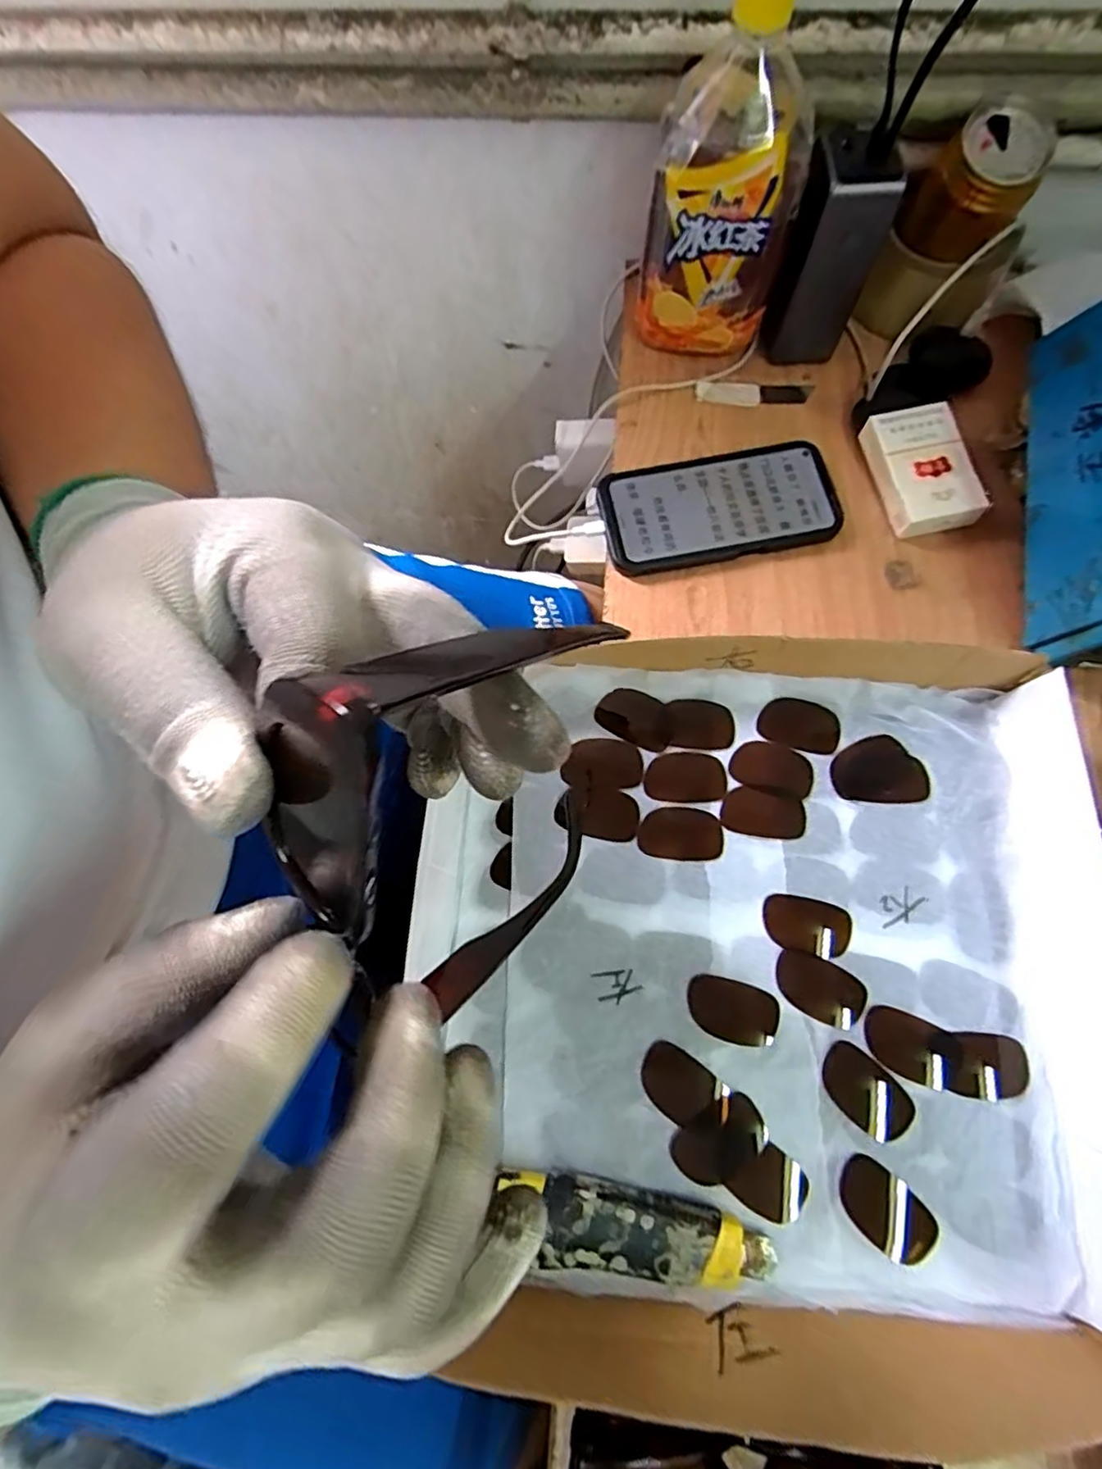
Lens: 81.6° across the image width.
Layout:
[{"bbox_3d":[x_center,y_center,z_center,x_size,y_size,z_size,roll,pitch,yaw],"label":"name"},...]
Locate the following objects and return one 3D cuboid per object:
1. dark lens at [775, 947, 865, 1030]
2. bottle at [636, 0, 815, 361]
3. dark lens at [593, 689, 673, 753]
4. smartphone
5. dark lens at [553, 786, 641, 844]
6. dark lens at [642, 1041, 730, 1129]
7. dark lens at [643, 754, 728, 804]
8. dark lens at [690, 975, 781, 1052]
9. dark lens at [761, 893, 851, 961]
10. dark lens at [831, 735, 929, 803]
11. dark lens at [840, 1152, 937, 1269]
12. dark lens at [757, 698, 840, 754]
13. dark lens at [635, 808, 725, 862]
[{"bbox_3d":[0.151,0.143,0.358,0.049,0.004,0.030,24,75,9],"label":"dark lens"},{"bbox_3d":[0.117,-0.363,0.426,0.093,0.201,0.090,13,74,6],"label":"bottle"},{"bbox_3d":[0.054,-0.011,0.403,0.049,0.009,0.031,22,75,8],"label":"dark lens"},{"bbox_3d":[0.123,-0.164,0.462,0.167,0.014,0.077,-10,73,-1],"label":"smartphone"},{"bbox_3d":[0.029,0.048,0.389,0.050,0.005,0.030,11,73,5],"label":"dark lens"},{"bbox_3d":[0.072,0.191,0.343,0.049,0.004,0.031,33,77,11],"label":"dark lens"},{"bbox_3d":[0.083,0.027,0.396,0.050,0.004,0.031,0,73,2],"label":"dark lens"},{"bbox_3d":[0.101,0.154,0.355,0.049,0.004,0.031,15,74,6],"label":"dark lens"},{"bbox_3d":[0.148,0.112,0.370,0.050,0.004,0.029,13,74,6],"label":"dark lens"},{"bbox_3d":[0.203,0.022,0.395,0.055,0.004,0.040,3,73,2],"label":"dark lens"},{"bbox_3d":[0.171,0.243,0.325,0.049,0.005,0.032,38,77,12],"label":"dark lens"},{"bbox_3d":[0.157,-0.006,0.403,0.050,0.005,0.031,17,74,7],"label":"dark lens"},{"bbox_3d":[0.078,0.060,0.385,0.050,0.004,0.030,4,73,3],"label":"dark lens"}]

